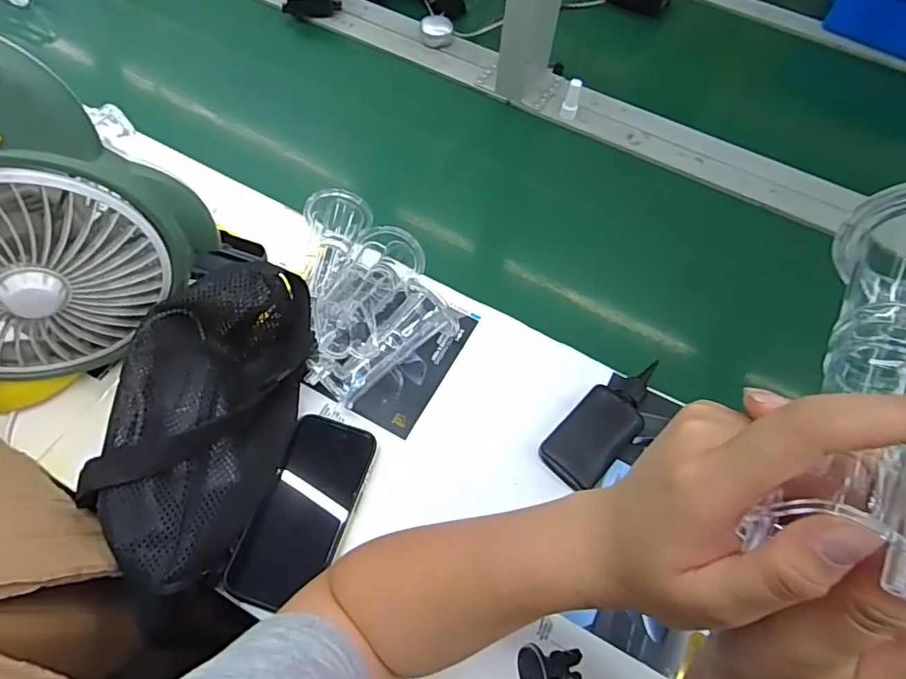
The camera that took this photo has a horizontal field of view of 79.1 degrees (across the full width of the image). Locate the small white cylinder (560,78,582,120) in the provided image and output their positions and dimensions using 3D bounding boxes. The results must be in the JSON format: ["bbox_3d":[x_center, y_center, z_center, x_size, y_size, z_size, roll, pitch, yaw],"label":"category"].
[{"bbox_3d":[0.153,-0.309,0.700,0.020,0.048,0.017,15,62,4],"label":"small white cylinder"}]

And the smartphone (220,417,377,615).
[{"bbox_3d":[-0.121,0.141,0.451,0.077,0.010,0.151,19,71,15],"label":"smartphone"}]

